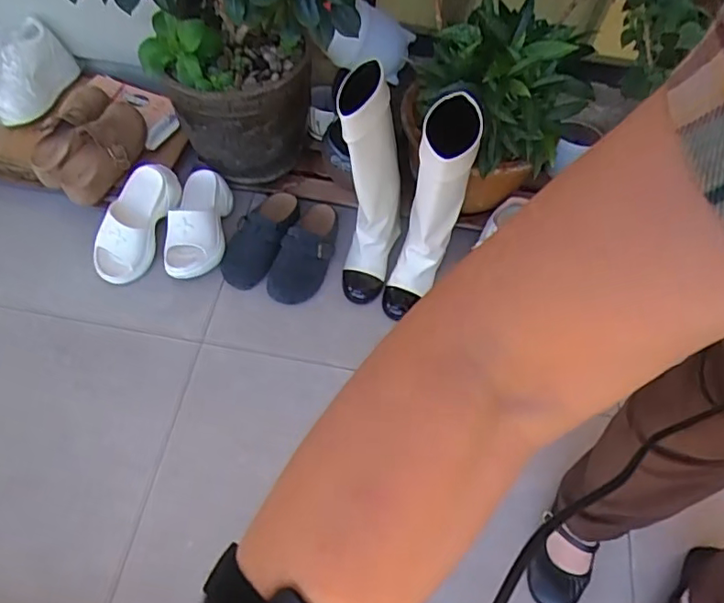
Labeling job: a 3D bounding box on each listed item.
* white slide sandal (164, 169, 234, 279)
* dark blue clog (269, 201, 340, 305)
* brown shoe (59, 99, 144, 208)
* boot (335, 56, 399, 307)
[{"bbox_3d":[-0.323,-0.160,1.160,0.100,0.090,0.222,5,58,-2],"label":"white slide sandal"},{"bbox_3d":[-0.102,-0.106,1.168,0.093,0.076,0.234,24,60,10],"label":"dark blue clog"},{"bbox_3d":[-0.514,-0.295,1.154,0.085,0.071,0.215,28,83,12],"label":"brown shoe"},{"bbox_3d":[0.016,-0.206,1.049,0.124,0.388,0.233,6,58,-1],"label":"boot"}]

